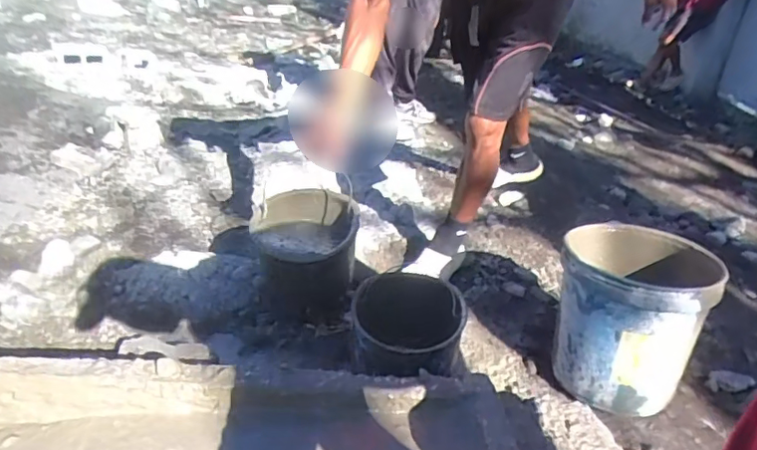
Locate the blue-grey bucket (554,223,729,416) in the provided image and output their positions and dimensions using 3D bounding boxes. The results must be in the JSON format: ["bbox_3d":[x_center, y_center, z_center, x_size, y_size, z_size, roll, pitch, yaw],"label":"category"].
[{"bbox_3d":[0.535,0.200,1.238,0.280,0.314,0.299,6,27,-3],"label":"blue-grey bucket"}]

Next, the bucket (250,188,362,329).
[{"bbox_3d":[-0.168,0.092,1.259,0.213,0.278,0.244,4,27,-6],"label":"bucket"}]

